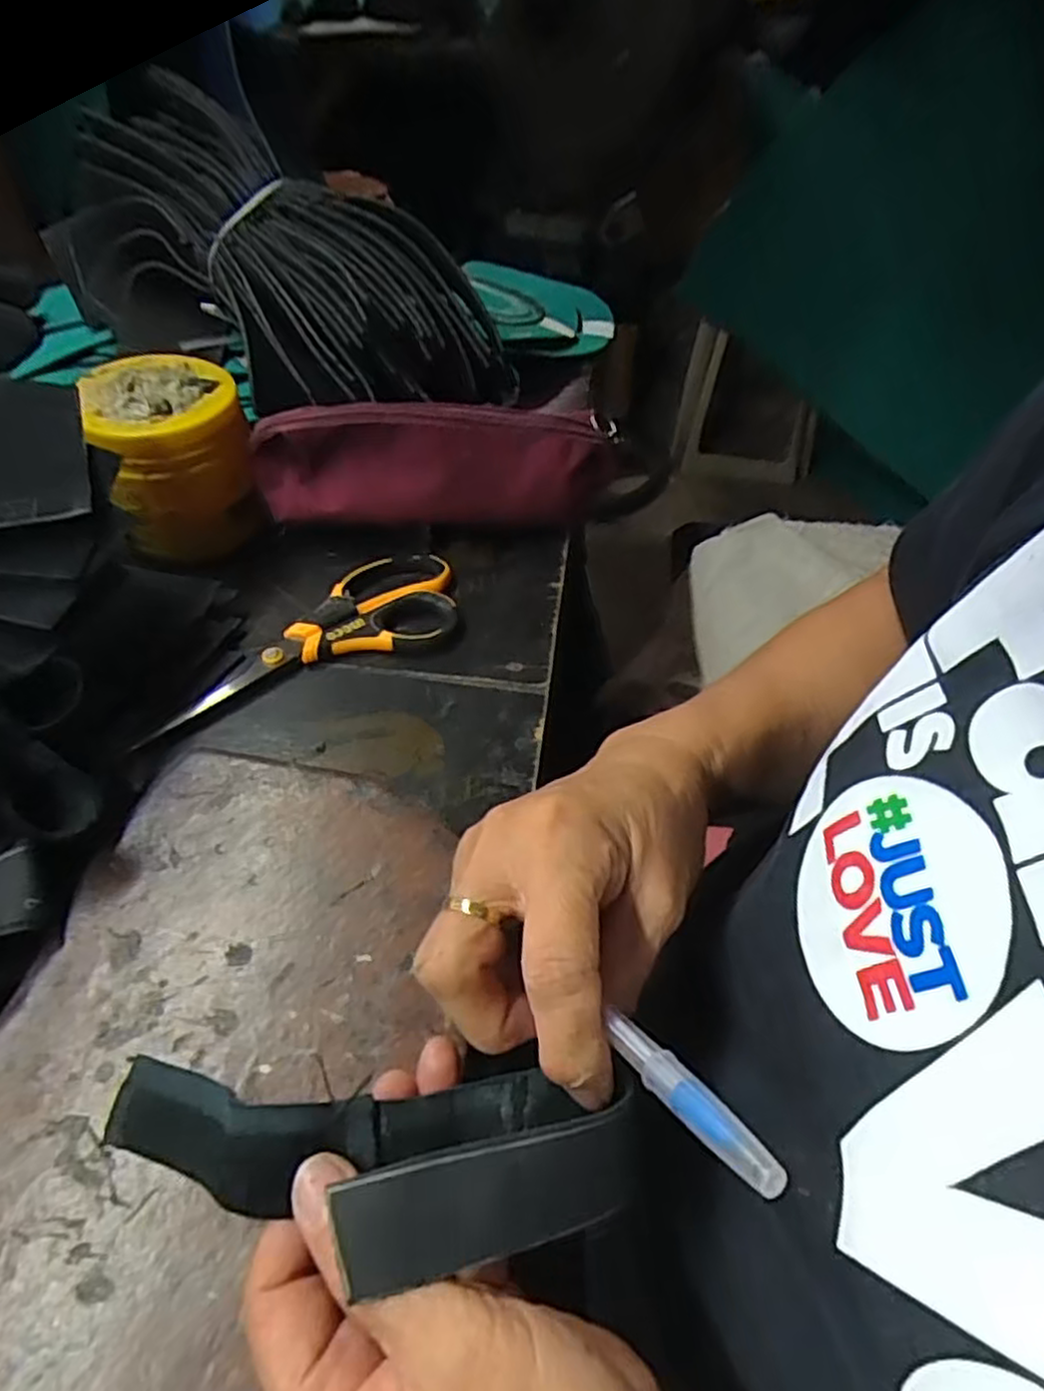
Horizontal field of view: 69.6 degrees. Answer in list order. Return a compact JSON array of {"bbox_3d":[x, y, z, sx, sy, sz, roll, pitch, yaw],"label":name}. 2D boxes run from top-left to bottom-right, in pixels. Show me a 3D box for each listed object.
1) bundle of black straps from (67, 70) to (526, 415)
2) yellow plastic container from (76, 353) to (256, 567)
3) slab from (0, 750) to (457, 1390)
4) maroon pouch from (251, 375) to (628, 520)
[{"bbox_3d":[-0.182,-0.349,0.555,0.388,0.087,0.170,44,57,14],"label":"bundle of black straps"},{"bbox_3d":[-0.211,-0.147,0.465,0.085,0.086,0.090,-16,50,-15],"label":"yellow plastic container"},{"bbox_3d":[-0.120,0.137,0.272,0.146,0.022,0.265,10,48,3],"label":"slab"},{"bbox_3d":[-0.052,-0.139,0.475,0.216,0.092,0.031,-7,49,-8],"label":"maroon pouch"}]

